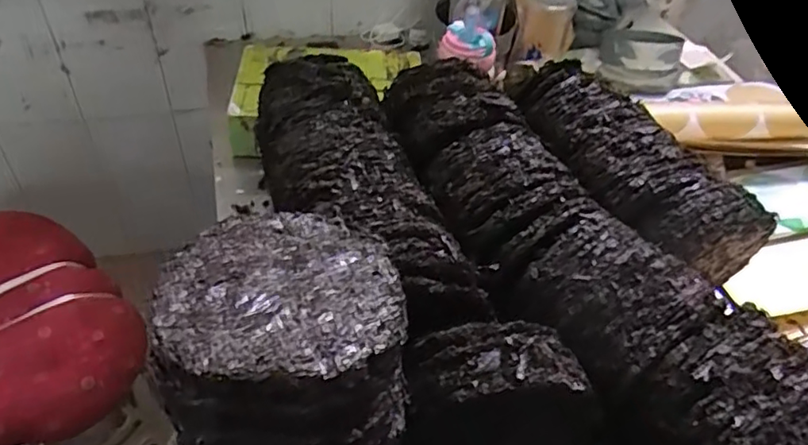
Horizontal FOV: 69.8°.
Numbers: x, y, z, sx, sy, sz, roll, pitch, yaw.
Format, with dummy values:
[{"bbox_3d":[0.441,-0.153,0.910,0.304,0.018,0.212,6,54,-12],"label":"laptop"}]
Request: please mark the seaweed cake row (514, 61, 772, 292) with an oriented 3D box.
[{"bbox_3d":[0.312,-0.072,0.871,0.168,0.147,0.410,-25,51,-27],"label":"seaweed cake row"}]

